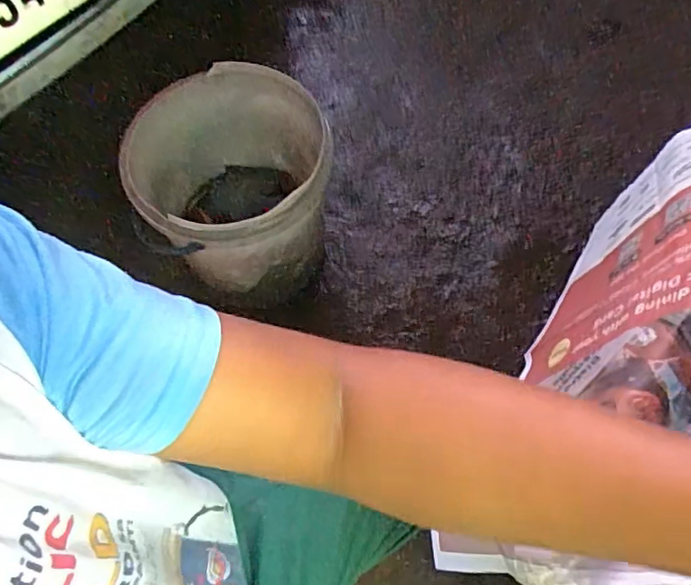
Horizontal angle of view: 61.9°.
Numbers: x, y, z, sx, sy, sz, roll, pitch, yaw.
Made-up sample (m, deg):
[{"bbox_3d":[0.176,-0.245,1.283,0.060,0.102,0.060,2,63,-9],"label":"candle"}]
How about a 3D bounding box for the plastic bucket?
[{"bbox_3d":[-0.162,-0.156,0.908,0.258,0.257,0.270,0,67,1],"label":"plastic bucket"}]

